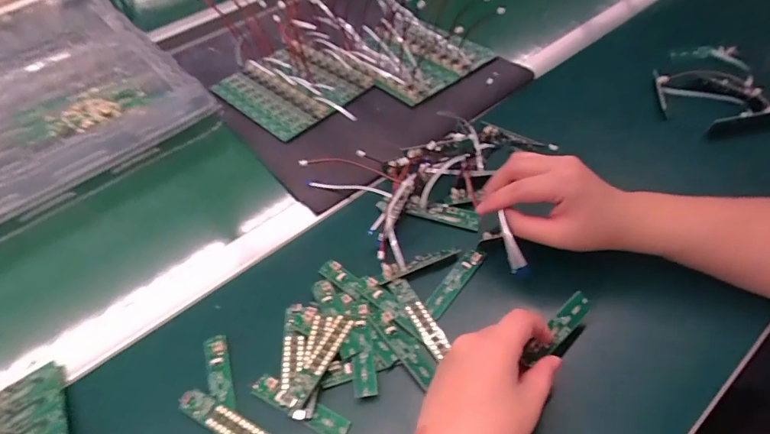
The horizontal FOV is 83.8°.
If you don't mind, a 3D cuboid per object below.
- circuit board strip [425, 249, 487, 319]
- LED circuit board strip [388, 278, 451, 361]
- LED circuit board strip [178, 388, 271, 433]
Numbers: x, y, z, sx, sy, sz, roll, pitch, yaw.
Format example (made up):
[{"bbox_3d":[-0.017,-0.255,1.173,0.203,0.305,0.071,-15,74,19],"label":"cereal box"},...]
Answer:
[{"bbox_3d":[0.065,0.057,0.393,0.017,0.006,0.079,30,64,32],"label":"circuit board strip"},{"bbox_3d":[0.029,0.085,0.371,0.017,0.005,0.078,-29,56,-12],"label":"LED circuit board strip"},{"bbox_3d":[-0.122,0.158,0.330,0.084,0.007,0.018,18,54,22],"label":"LED circuit board strip"}]

